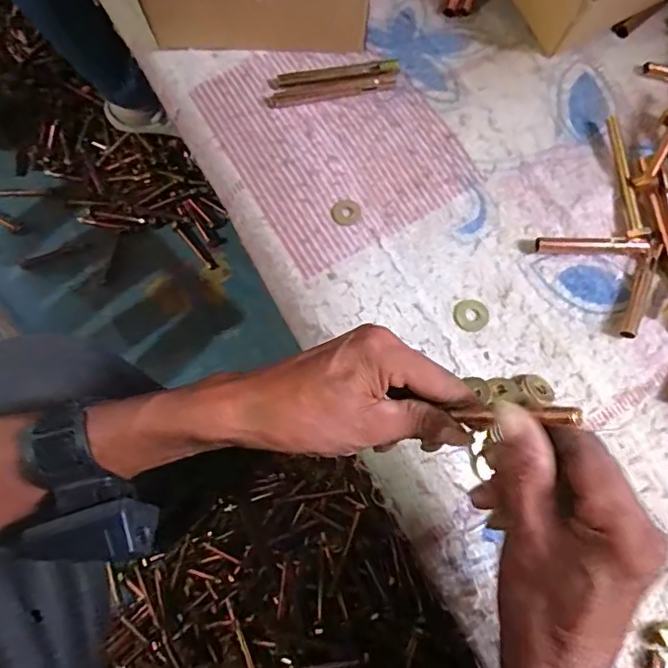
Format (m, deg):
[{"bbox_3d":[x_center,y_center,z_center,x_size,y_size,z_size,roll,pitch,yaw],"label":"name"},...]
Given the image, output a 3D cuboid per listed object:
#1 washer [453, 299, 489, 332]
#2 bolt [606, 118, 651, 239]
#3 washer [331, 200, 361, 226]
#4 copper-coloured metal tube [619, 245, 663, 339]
[{"bbox_3d":[0.104,-0.014,0.420,0.026,0.004,0.024,0,71,-1],"label":"washer"},{"bbox_3d":[0.234,-0.125,0.446,0.014,0.012,0.107,-1,71,-2],"label":"bolt"},{"bbox_3d":[0.010,-0.097,0.440,0.022,0.004,0.021,0,71,-1],"label":"washer"},{"bbox_3d":[0.233,-0.032,0.423,0.010,0.012,0.082,24,73,7],"label":"copper-coloured metal tube"}]

